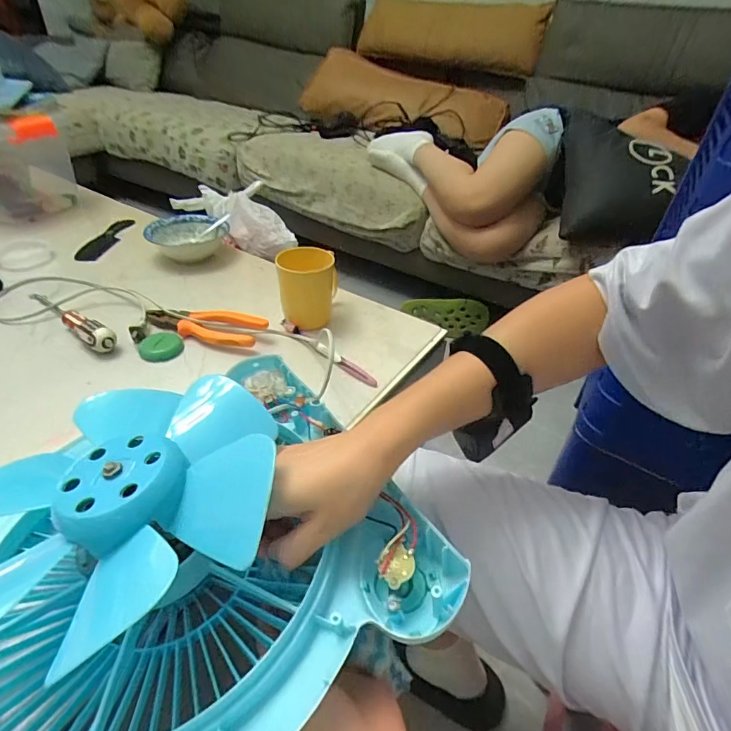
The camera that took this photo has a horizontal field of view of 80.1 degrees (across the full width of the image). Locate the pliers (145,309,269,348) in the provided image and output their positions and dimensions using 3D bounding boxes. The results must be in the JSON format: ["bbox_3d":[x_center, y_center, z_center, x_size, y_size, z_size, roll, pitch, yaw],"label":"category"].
[{"bbox_3d":[-0.243,-0.059,0.644,0.189,0.037,0.050,13,39,10],"label":"pliers"}]

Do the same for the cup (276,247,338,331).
[{"bbox_3d":[-0.086,-0.118,0.667,0.093,0.106,0.076,-4,40,-11],"label":"cup"}]

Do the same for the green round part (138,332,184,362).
[{"bbox_3d":[-0.290,-0.027,0.617,0.057,0.018,0.049,-16,61,-20],"label":"green round part"}]

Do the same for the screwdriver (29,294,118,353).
[{"bbox_3d":[-0.445,-0.079,0.648,0.242,0.035,0.033,29,44,27],"label":"screwdriver"}]

